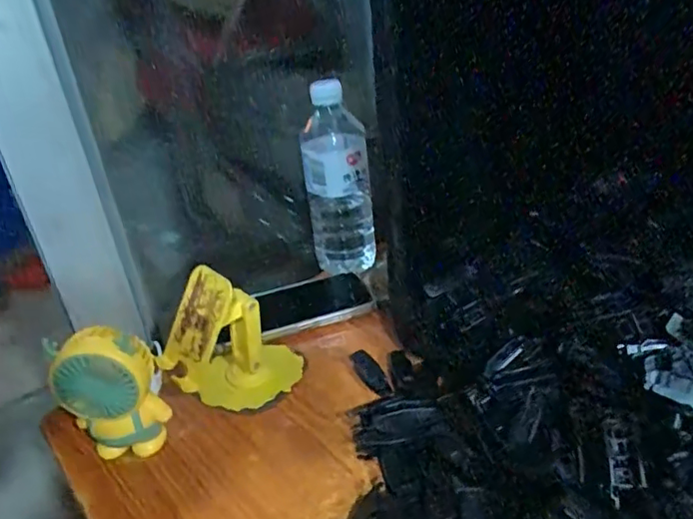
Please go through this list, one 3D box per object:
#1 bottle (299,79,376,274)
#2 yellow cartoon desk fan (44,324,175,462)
[{"bbox_3d":[-0.011,-0.085,0.619,0.070,0.205,0.061,-9,29,-3],"label":"bottle"},{"bbox_3d":[-0.172,0.099,0.421,0.066,0.108,0.038,-7,29,2],"label":"yellow cartoon desk fan"}]

